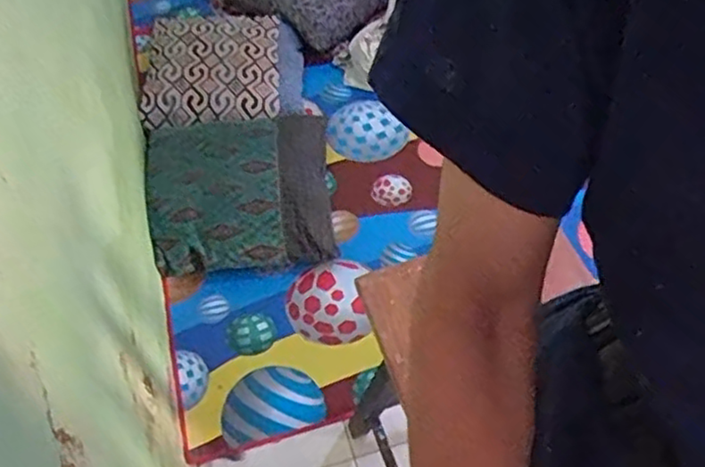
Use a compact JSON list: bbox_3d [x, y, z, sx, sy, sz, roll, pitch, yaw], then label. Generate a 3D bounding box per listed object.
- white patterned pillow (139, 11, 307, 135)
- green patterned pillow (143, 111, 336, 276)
[{"bbox_3d":[-0.368,-0.477,1.852,0.440,0.100,0.436,-3,57,-5],"label":"white patterned pillow"},{"bbox_3d":[-0.263,-0.122,1.620,0.443,0.101,0.448,-9,58,-9],"label":"green patterned pillow"}]

